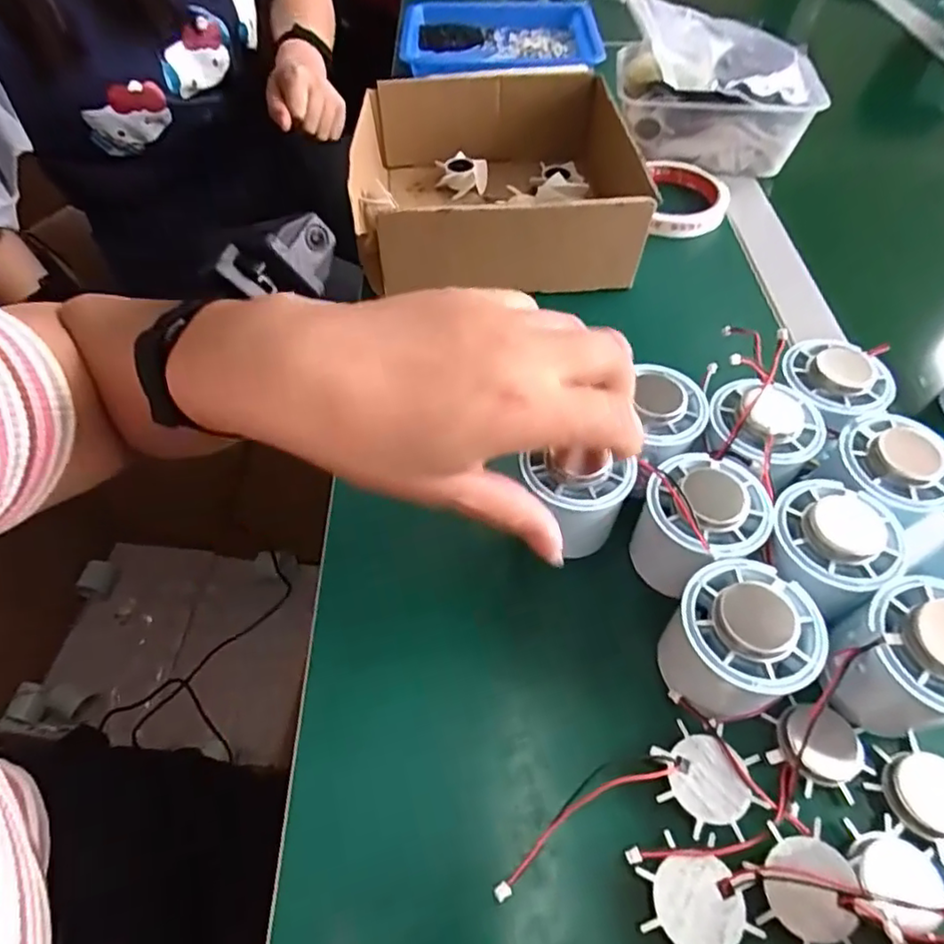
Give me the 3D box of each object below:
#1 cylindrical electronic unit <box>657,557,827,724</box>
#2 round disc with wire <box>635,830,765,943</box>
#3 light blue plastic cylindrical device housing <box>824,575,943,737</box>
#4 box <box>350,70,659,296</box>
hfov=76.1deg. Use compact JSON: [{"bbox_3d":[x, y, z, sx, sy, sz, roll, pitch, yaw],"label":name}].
[{"bbox_3d":[0.112,0.071,0.255,0.052,0.050,0.055,0,54,0],"label":"cylindrical electronic unit"},{"bbox_3d":[0.082,0.159,0.221,0.038,0.004,0.041,-32,60,-22],"label":"round disc with wire"},{"bbox_3d":[0.182,0.080,0.251,0.054,0.052,0.052,0,54,0],"label":"light blue plastic cylindrical device housing"},{"bbox_3d":[0.011,-0.222,0.470,0.202,0.077,0.197,-4,54,-4],"label":"box"}]

